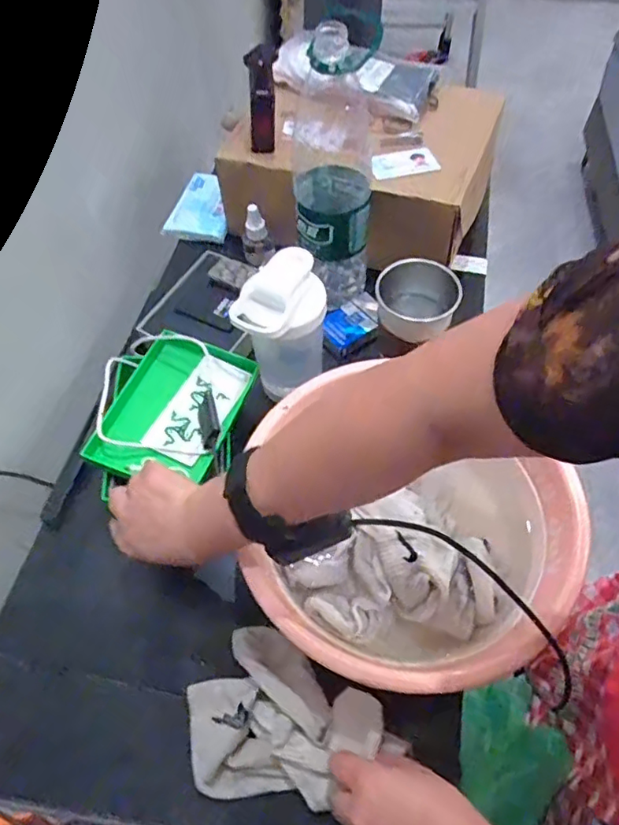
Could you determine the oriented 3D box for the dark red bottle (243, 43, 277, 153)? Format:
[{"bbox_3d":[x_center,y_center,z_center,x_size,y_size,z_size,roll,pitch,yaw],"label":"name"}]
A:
[{"bbox_3d":[-0.052,-0.337,0.611,0.030,0.102,0.029,0,16,2],"label":"dark red bottle"}]

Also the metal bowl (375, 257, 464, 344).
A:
[{"bbox_3d":[0.109,-0.111,0.579,0.081,0.069,0.074,-1,58,1],"label":"metal bowl"}]

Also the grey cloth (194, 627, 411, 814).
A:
[{"bbox_3d":[-0.023,0.259,0.456,0.155,0.025,0.121,28,63,18],"label":"grey cloth"}]

